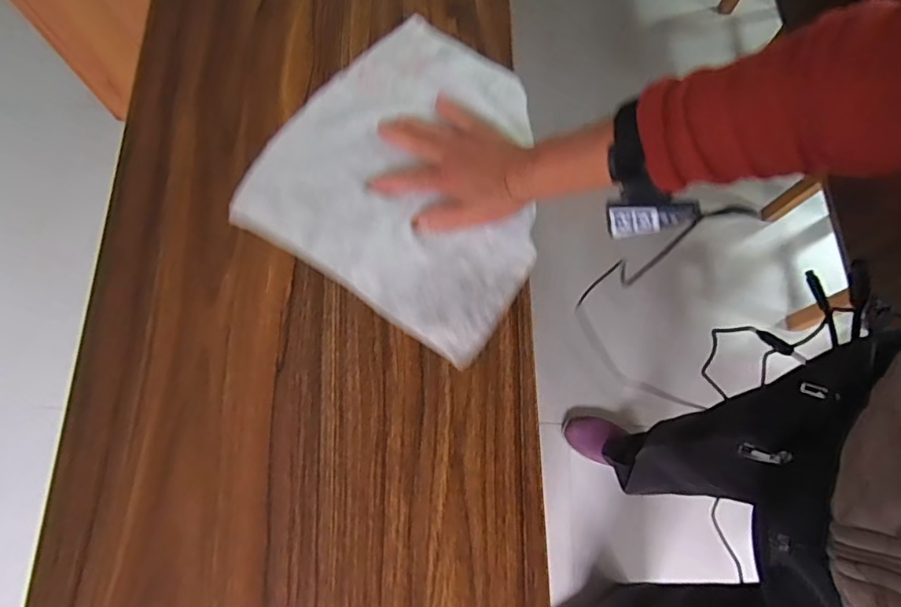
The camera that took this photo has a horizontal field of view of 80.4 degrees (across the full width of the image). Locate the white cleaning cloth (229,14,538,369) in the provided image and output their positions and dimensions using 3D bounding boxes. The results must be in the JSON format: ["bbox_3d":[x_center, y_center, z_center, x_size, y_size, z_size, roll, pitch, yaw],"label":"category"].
[{"bbox_3d":[-0.023,-0.135,0.532,0.276,0.020,0.298,32,73,9],"label":"white cleaning cloth"}]

